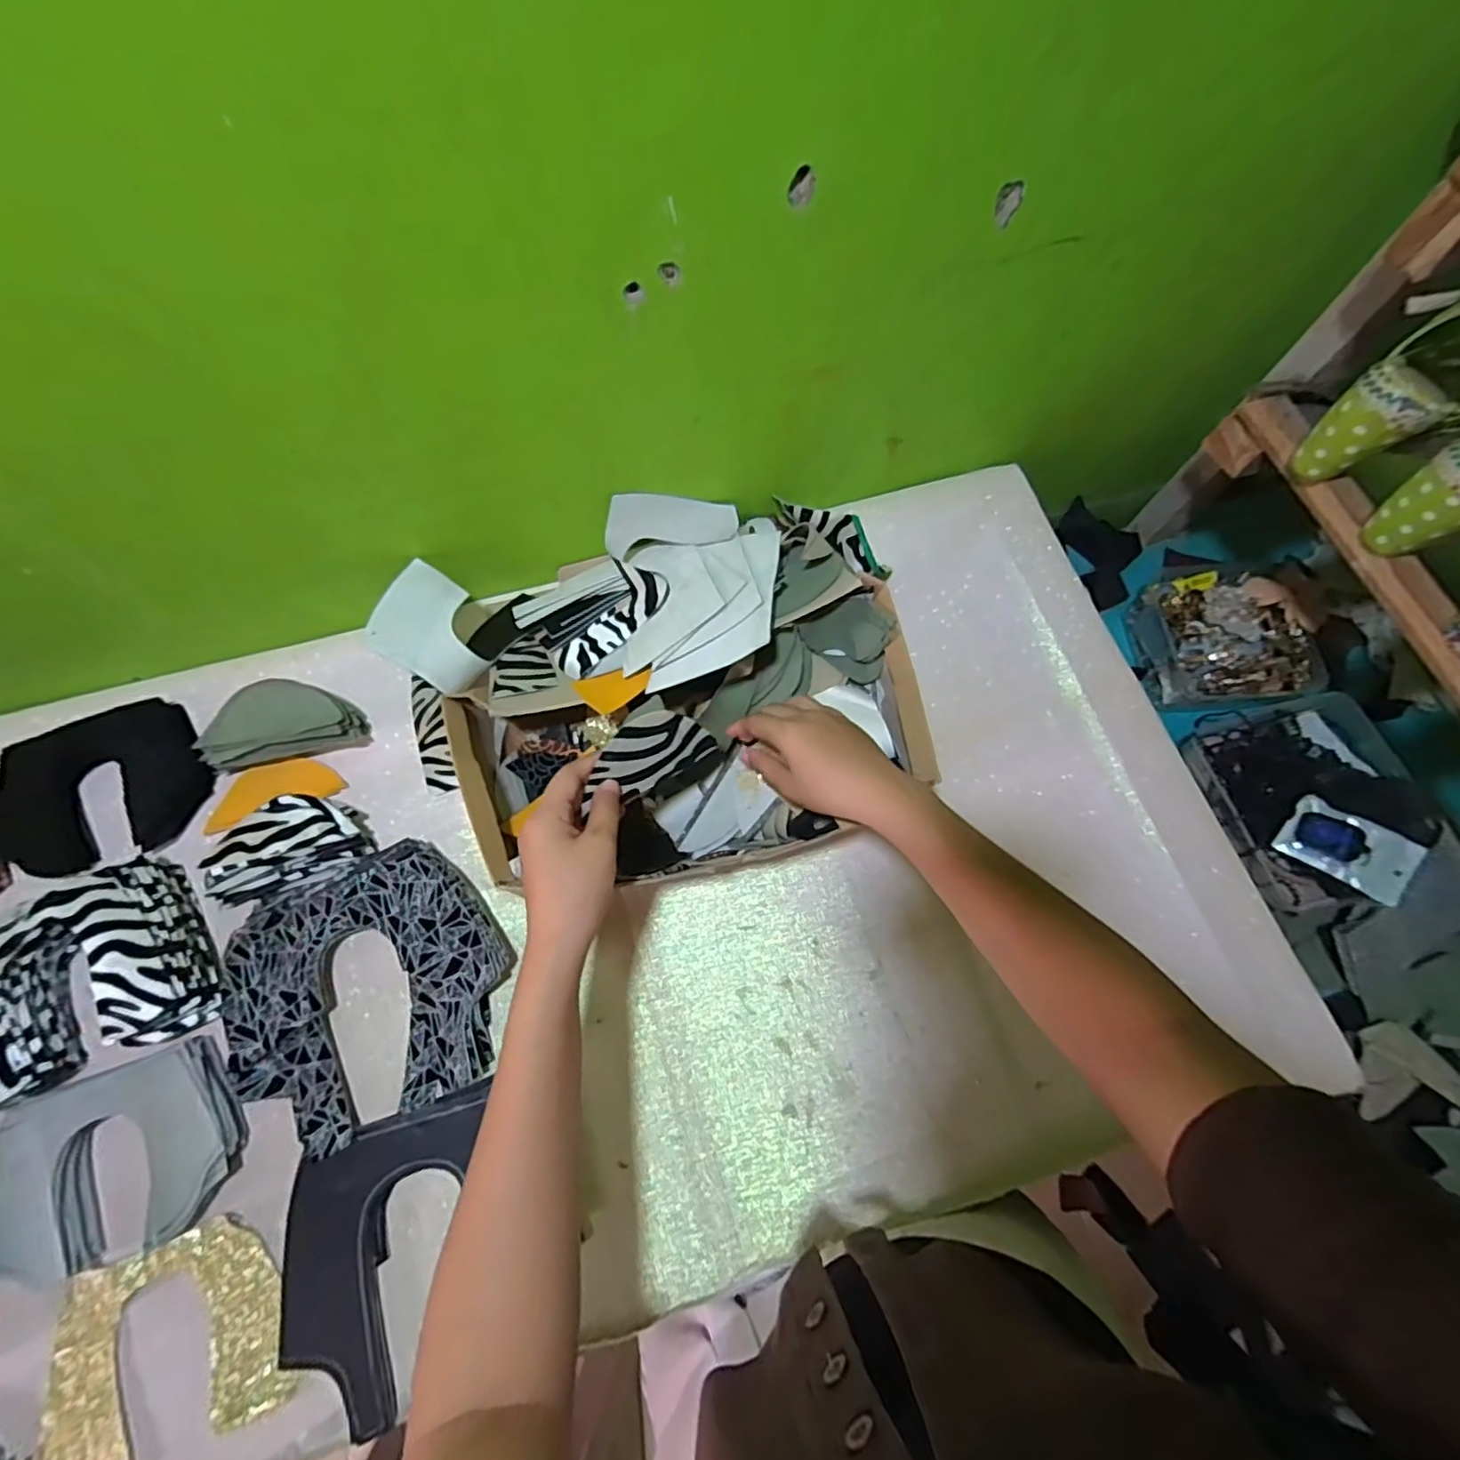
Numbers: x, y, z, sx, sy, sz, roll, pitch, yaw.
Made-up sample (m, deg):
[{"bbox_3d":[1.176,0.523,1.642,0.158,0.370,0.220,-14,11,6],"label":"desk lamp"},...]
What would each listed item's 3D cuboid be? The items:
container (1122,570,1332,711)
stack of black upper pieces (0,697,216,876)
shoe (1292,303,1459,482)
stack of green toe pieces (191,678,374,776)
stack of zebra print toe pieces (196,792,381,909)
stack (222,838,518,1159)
[{"bbox_3d":[0.562,-0.101,0.730,0.157,0.072,0.163,-9,70,-5],"label":"container"},{"bbox_3d":[-0.542,0.050,0.548,0.172,0.031,0.125,-17,75,-7],"label":"stack of black upper pieces"},{"bbox_3d":[0.526,-0.254,0.484,0.084,0.137,0.080,-33,74,-13],"label":"shoe"},{"bbox_3d":[-0.393,-0.006,0.560,0.129,0.044,0.063,-14,71,-7],"label":"stack of green toe pieces"},{"bbox_3d":[-0.363,0.098,0.529,0.118,0.038,0.079,-13,70,-7],"label":"stack of zebra print toe pieces"},{"bbox_3d":[-0.278,0.198,0.496,0.201,0.024,0.189,-24,72,-10],"label":"stack"}]

